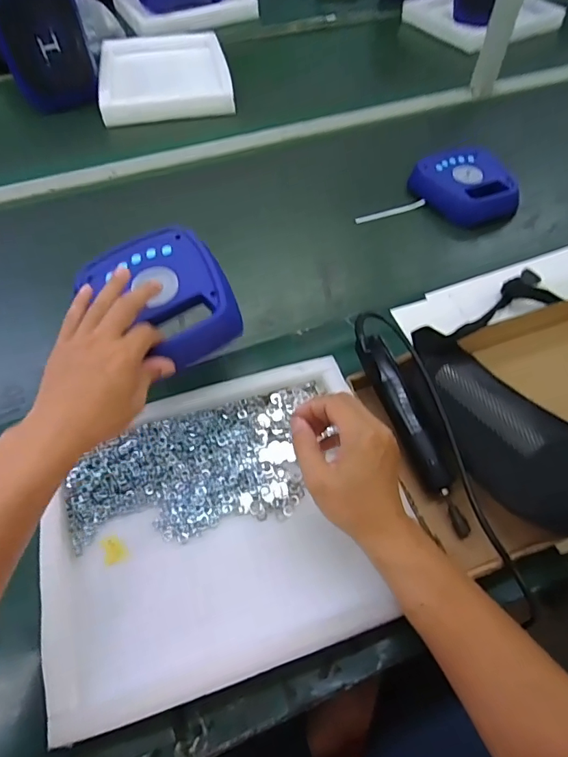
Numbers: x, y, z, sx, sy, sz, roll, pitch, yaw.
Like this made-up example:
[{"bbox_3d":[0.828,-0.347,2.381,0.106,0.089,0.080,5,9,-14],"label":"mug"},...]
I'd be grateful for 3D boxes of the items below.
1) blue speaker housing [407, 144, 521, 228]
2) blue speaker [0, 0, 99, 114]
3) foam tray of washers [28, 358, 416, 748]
[{"bbox_3d":[0.320,-0.342,0.835,0.145,0.058,0.167,-21,57,-13],"label":"blue speaker housing"},{"bbox_3d":[-0.503,-0.721,0.955,0.165,0.214,0.115,-17,56,-11],"label":"blue speaker"},{"bbox_3d":[-0.069,0.142,0.494,0.345,0.045,0.302,-16,56,-10],"label":"foam tray of washers"}]

